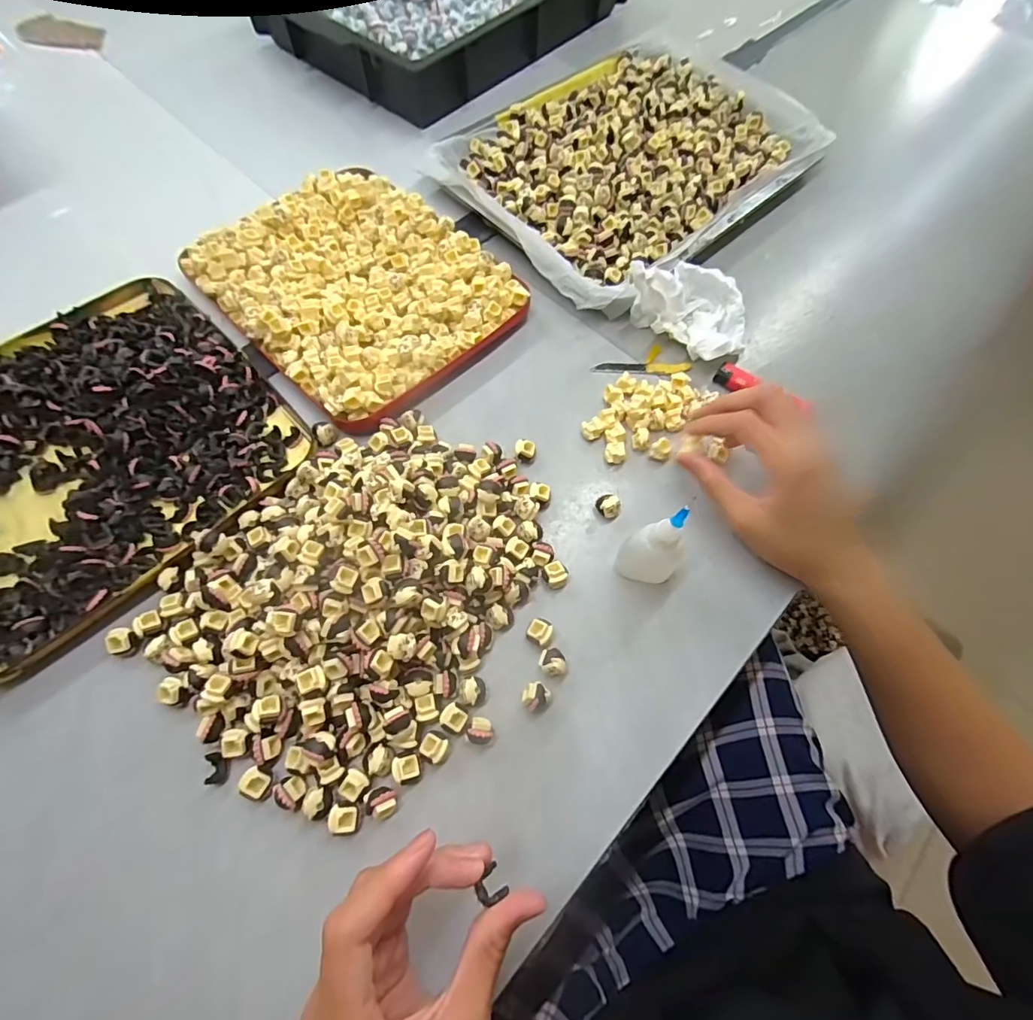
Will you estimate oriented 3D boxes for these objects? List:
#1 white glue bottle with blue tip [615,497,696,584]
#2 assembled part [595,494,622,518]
[{"bbox_3d":[0.083,0.025,0.300,0.026,0.087,0.032,-38,72,-17],"label":"white glue bottle with blue tip"},{"bbox_3d":[0.065,-0.002,0.353,0.018,0.015,0.015,27,68,10],"label":"assembled part"}]

